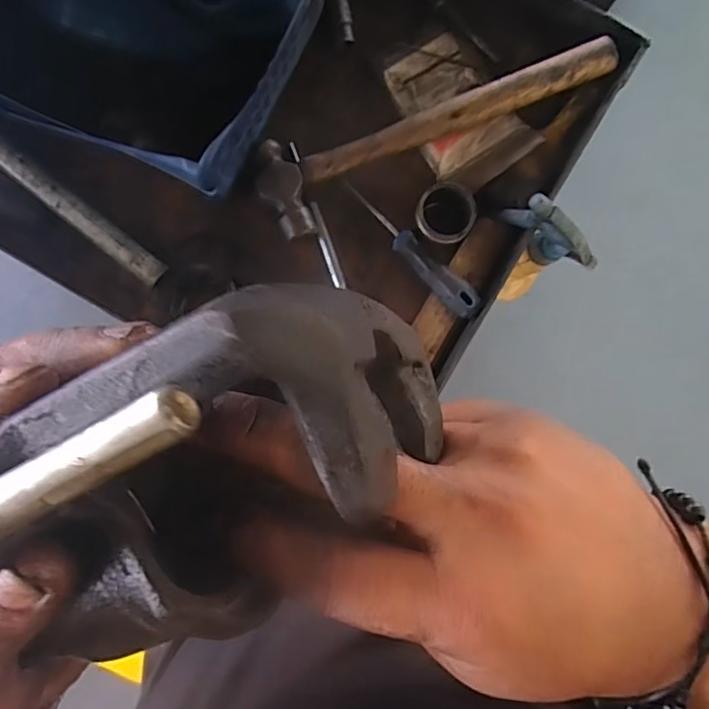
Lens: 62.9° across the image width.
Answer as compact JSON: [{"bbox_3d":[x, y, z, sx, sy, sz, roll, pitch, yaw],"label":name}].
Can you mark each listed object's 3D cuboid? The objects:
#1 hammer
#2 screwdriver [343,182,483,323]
[{"bbox_3d":[0.072,-0.212,0.515,0.331,0.027,0.079,-27,89,-4],"label":"hammer"},{"bbox_3d":[0.054,-0.094,0.514,0.027,0.023,0.151,-42,90,-4],"label":"screwdriver"}]

